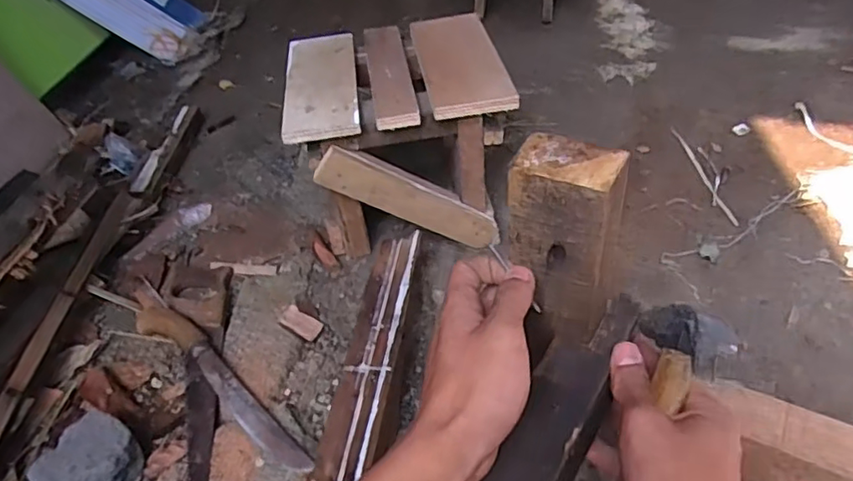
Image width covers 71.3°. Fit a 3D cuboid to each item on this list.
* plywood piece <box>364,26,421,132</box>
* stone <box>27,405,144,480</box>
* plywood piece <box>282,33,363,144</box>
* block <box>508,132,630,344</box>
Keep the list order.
[{"bbox_3d":[-0.054,-0.246,0.866,0.056,0.019,0.278,-8,42,-2],"label":"plywood piece"},{"bbox_3d":[-0.390,0.264,0.681,0.073,0.079,0.119,13,47,21],"label":"stone"},{"bbox_3d":[-0.153,-0.230,0.862,0.099,0.020,0.280,-8,42,-2],"label":"plywood piece"},{"bbox_3d":[0.086,0.003,0.362,0.061,0.124,0.037,21,48,27],"label":"block"}]

